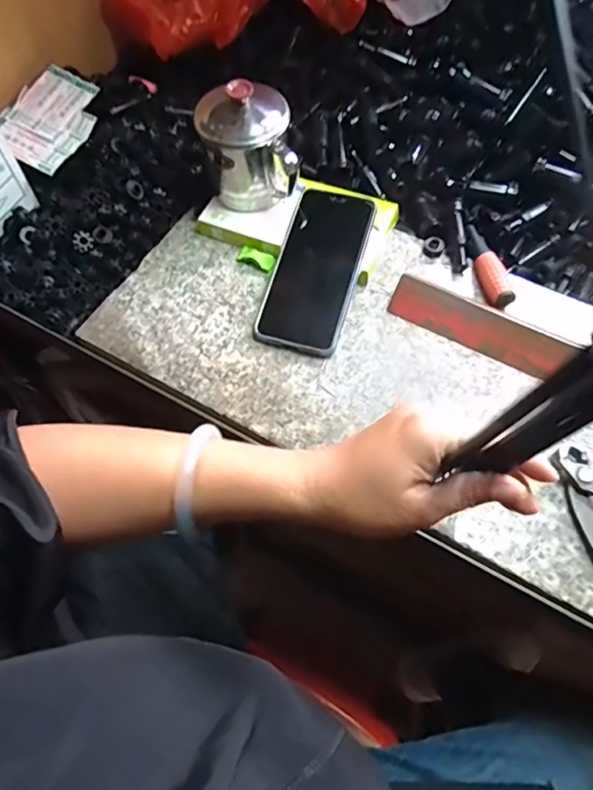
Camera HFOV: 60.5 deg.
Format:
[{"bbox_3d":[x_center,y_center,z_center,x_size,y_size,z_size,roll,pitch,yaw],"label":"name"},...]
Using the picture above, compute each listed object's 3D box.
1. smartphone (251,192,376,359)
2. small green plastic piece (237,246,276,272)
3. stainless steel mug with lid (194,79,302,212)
[{"bbox_3d":[0.018,-0.115,0.464,0.074,0.011,0.159,14,74,16],"label":"smartphone"},{"bbox_3d":[-0.038,-0.131,0.490,0.037,0.007,0.017,25,66,13],"label":"small green plastic piece"},{"bbox_3d":[-0.045,-0.223,0.463,0.081,0.092,0.080,-11,63,-4],"label":"stainless steel mug with lid"}]

